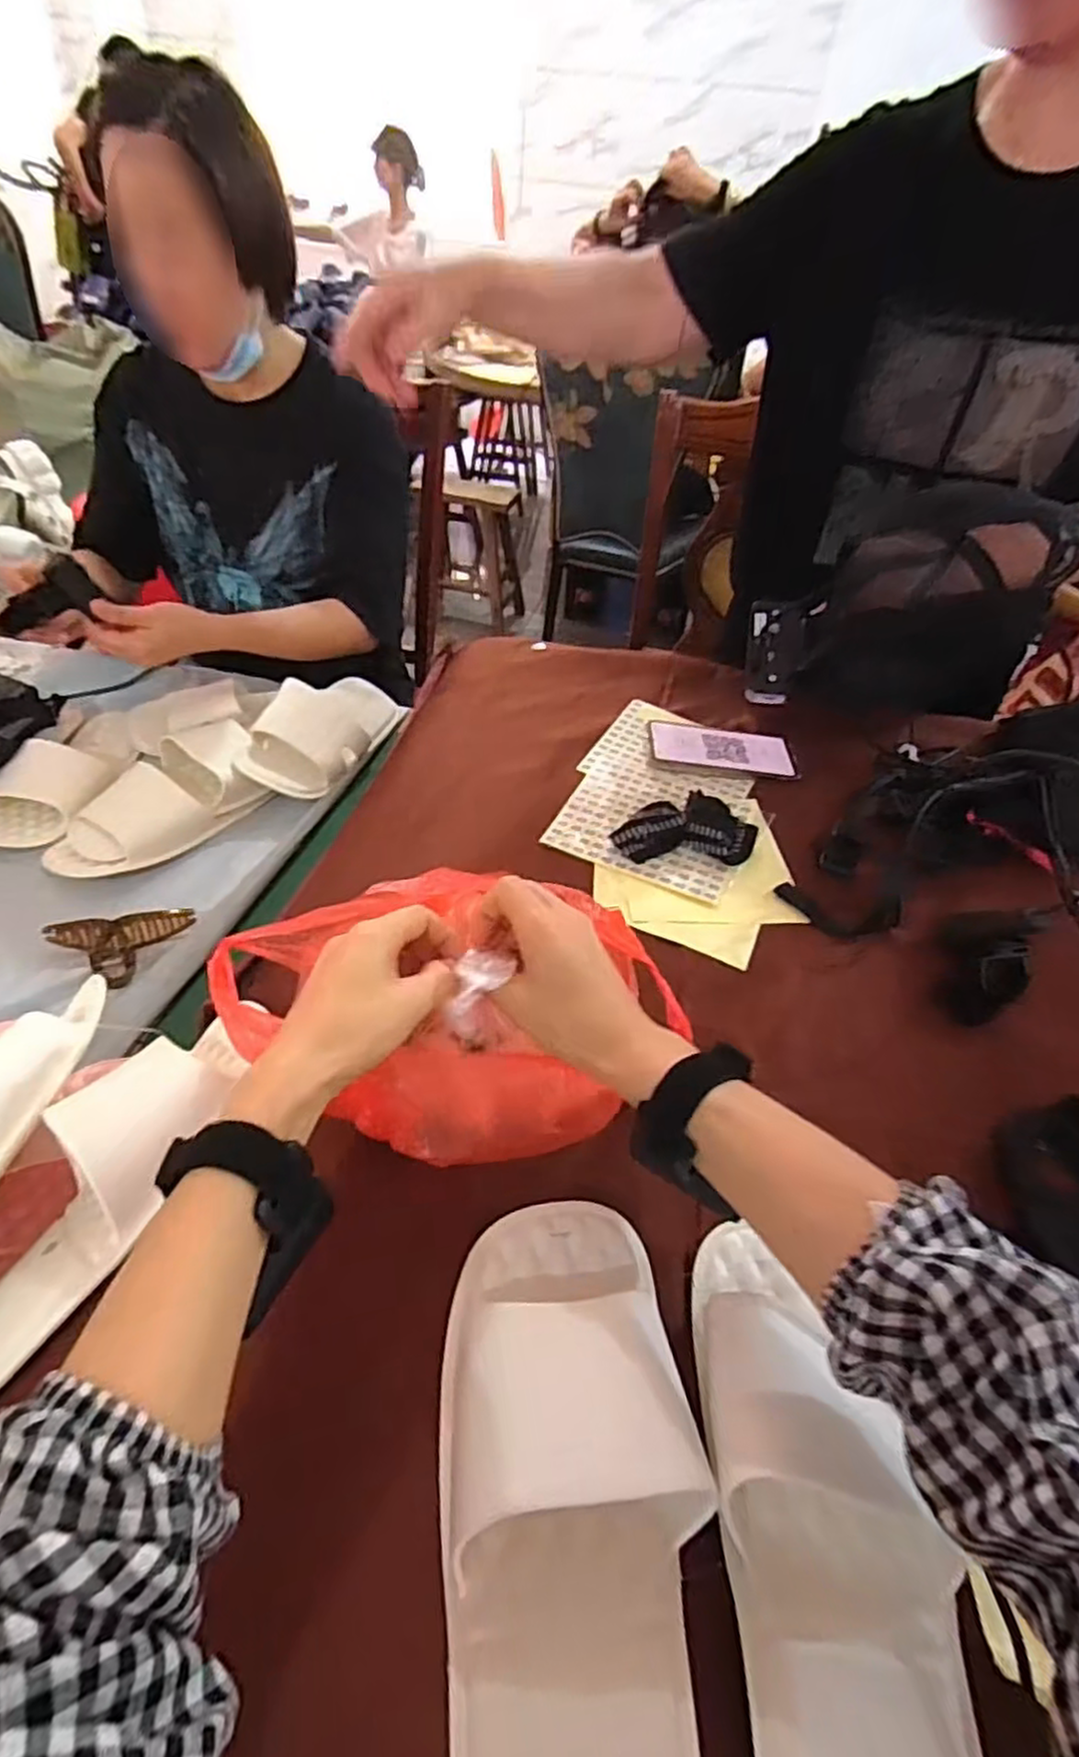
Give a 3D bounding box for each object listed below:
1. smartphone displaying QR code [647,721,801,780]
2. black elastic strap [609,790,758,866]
[{"bbox_3d":[0.200,-0.145,0.789,0.160,0.015,0.064,8,44,2],"label":"smartphone displaying QR code"},{"bbox_3d":[0.138,-0.049,0.677,0.134,0.030,0.068,4,44,-3],"label":"black elastic strap"}]

